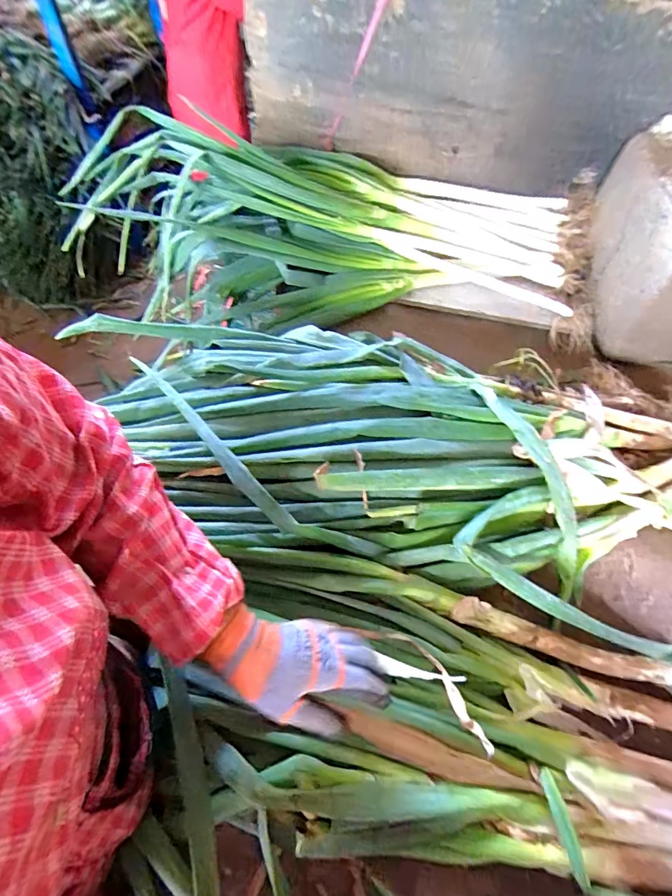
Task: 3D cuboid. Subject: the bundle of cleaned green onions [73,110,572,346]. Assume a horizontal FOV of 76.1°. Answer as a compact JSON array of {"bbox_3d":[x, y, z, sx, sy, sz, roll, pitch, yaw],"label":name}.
[{"bbox_3d":[0.037,-0.437,0.815,0.909,0.215,0.286,-1,55,-1],"label":"bundle of cleaned green onions"}]

